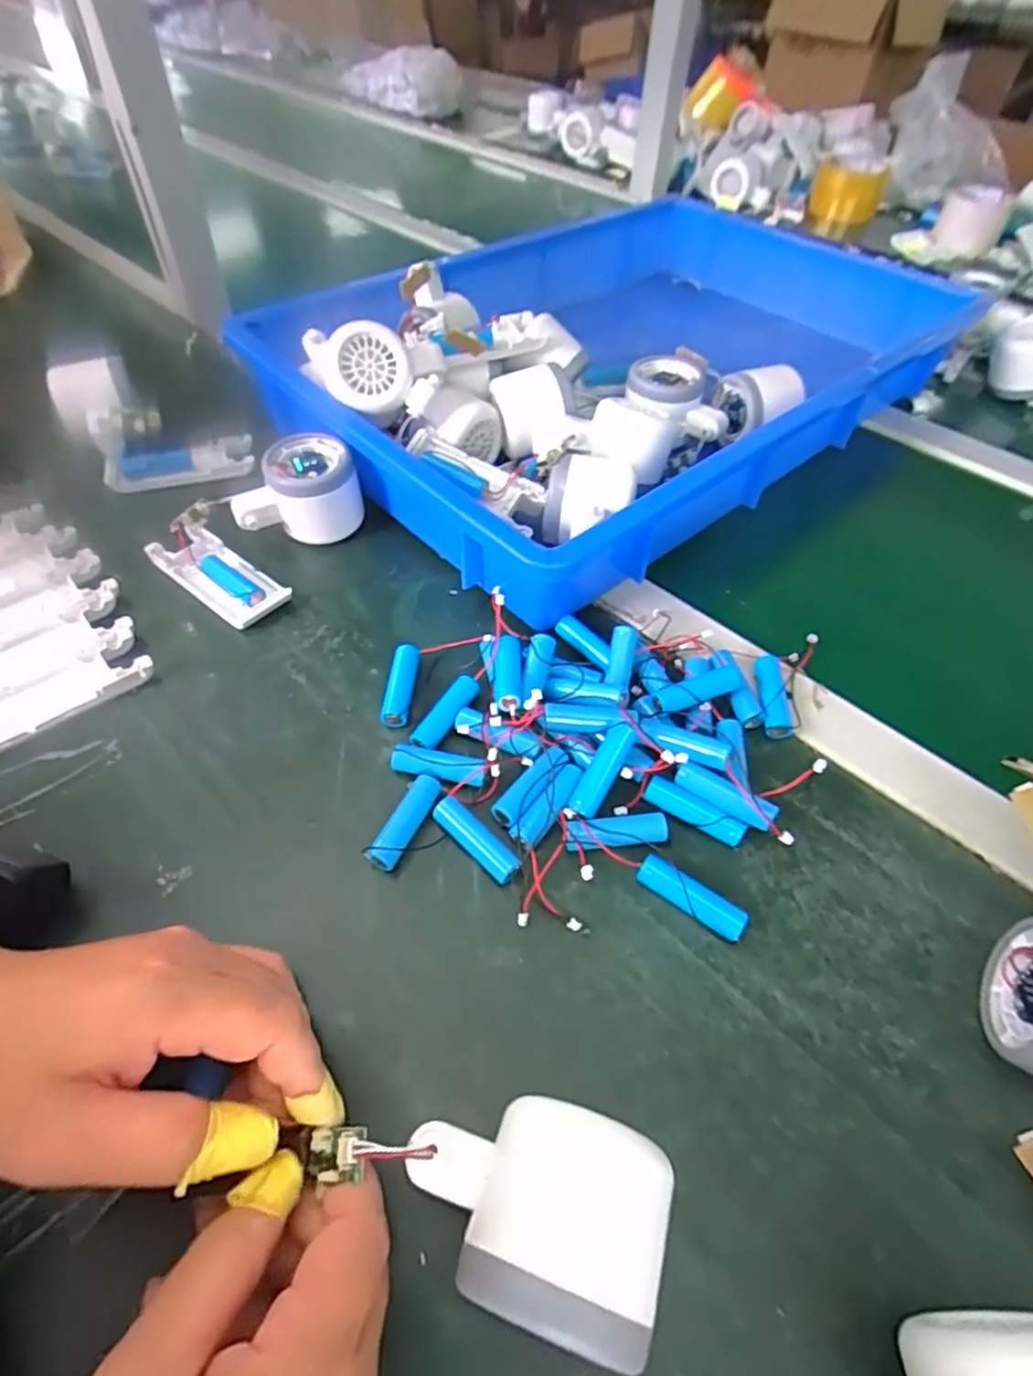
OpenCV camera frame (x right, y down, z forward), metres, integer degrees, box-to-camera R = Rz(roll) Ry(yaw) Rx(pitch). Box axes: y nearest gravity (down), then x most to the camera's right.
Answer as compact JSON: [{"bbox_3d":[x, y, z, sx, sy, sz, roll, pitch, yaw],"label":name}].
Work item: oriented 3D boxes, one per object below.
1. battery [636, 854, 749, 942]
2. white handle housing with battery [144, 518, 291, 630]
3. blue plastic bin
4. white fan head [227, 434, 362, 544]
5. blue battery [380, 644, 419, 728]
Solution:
[{"bbox_3d":[0.081,0.097,0.301,0.051,0.014,0.014,31,58,21],"label":"battery"},{"bbox_3d":[-0.196,-0.073,0.425,0.100,0.018,0.040,33,58,22],"label":"white handle housing with battery"},{"bbox_3d":[0.093,-0.296,0.553,0.564,0.094,0.383,-35,60,-24],"label":"blue plastic bin"},{"bbox_3d":[-0.149,-0.132,0.446,0.081,0.058,0.057,4,52,2],"label":"white fan head"},{"bbox_3d":[-0.065,-0.003,0.368,0.013,0.016,0.048,5,52,3],"label":"blue battery"}]

